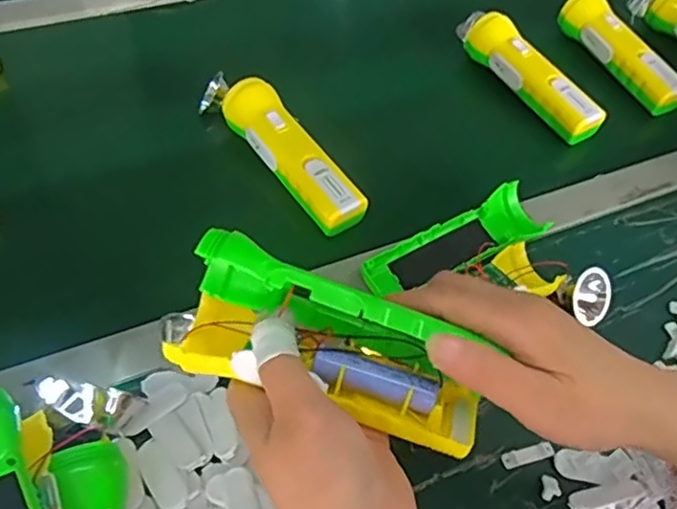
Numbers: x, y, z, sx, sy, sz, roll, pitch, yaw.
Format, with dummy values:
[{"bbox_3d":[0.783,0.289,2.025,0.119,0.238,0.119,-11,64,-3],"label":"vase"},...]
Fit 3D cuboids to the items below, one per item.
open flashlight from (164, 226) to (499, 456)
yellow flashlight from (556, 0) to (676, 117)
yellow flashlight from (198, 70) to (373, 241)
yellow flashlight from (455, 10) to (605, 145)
[{"bbox_3d":[-0.013,0.048,0.333,0.177,0.092,0.048,20,55,10],"label":"open flashlight"},{"bbox_3d":[0.309,-0.221,0.688,0.044,0.046,0.172,-24,60,-20],"label":"yellow flashlight"},{"bbox_3d":[-0.052,-0.100,0.565,0.047,0.040,0.205,-34,64,-25],"label":"yellow flashlight"},{"bbox_3d":[0.188,-0.193,0.668,0.043,0.053,0.211,-23,59,-20],"label":"yellow flashlight"}]

